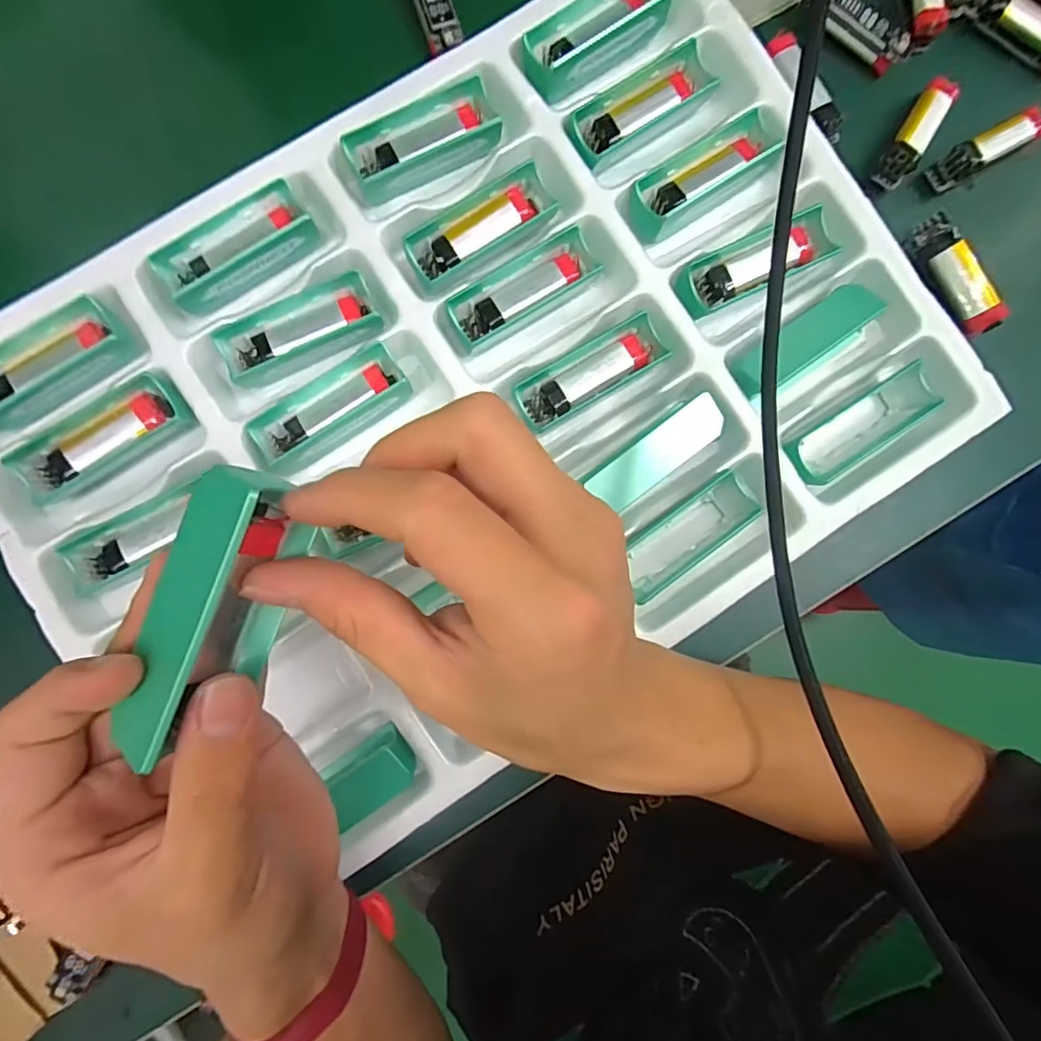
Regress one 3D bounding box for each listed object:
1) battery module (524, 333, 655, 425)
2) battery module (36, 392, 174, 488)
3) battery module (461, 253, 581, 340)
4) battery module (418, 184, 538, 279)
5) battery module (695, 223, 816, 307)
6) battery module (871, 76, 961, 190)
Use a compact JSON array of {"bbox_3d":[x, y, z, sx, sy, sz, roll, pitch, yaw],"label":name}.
[{"bbox_3d":[0.036,-0.073,0.278,0.067,0.008,0.017,-30,89,-4],"label":"battery module"},{"bbox_3d":[-0.206,-0.040,0.265,0.068,0.008,0.018,-36,89,-4],"label":"battery module"},{"bbox_3d":[0.001,-0.117,0.283,0.068,0.018,0.016,-31,89,-4],"label":"battery module"},{"bbox_3d":[-0.022,-0.151,0.281,0.068,0.014,0.017,-34,89,-4],"label":"battery module"},{"bbox_3d":[0.124,-0.134,0.285,0.063,0.008,0.018,-26,89,-4],"label":"battery module"},{"bbox_3d":[0.222,-0.217,0.304,0.017,0.021,0.062,32,86,-1],"label":"battery module"}]

